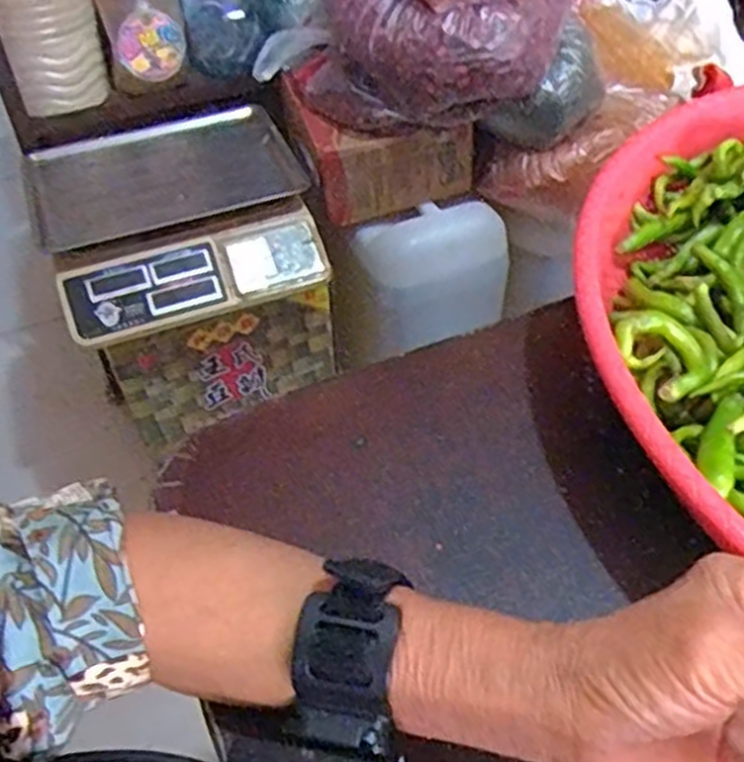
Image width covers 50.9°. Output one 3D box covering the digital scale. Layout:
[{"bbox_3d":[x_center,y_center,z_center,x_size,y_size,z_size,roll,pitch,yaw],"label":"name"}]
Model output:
[{"bbox_3d":[-0.253,-0.219,1.033,0.341,0.101,0.311,-18,50,-15],"label":"digital scale"}]

